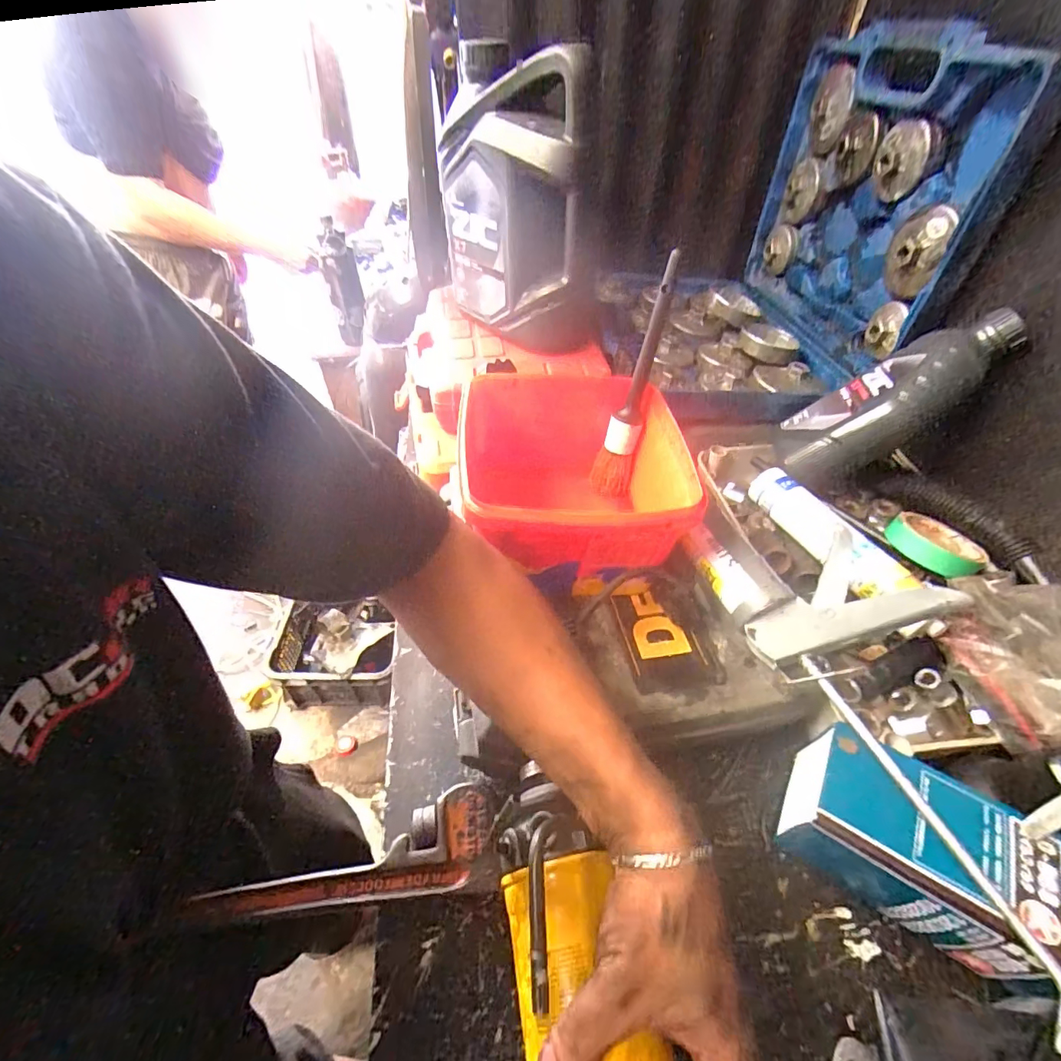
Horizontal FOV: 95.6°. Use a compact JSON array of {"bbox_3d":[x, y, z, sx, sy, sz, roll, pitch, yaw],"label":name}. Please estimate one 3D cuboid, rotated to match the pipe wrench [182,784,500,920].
[{"bbox_3d":[-0.134,0.248,0.371,0.214,0.033,0.067,-3,47,-4],"label":"pipe wrench"}]

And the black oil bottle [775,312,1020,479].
[{"bbox_3d":[0.398,-0.149,0.538,0.058,0.243,0.105,33,38,-31],"label":"black oil bottle"}]

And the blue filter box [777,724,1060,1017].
[{"bbox_3d":[0.290,0.238,0.350,0.178,0.090,0.091,26,52,20],"label":"blue filter box"}]

